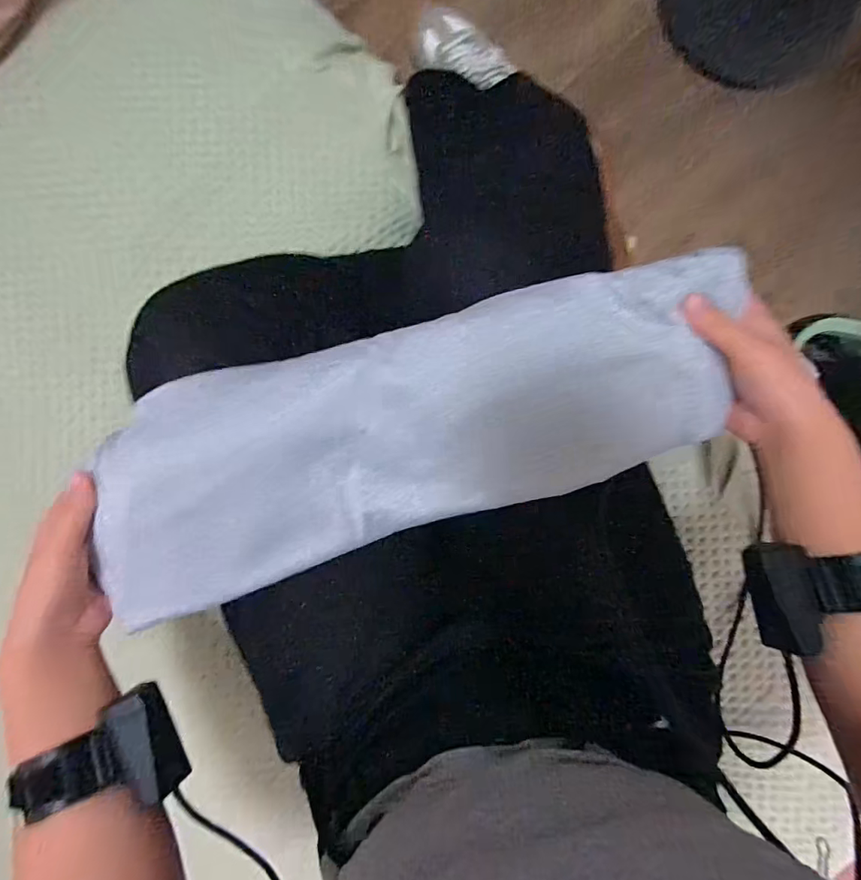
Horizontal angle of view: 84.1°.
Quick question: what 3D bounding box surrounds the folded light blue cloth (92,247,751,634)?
[{"bbox_3d":[-0.011,-0.006,0.332,0.449,0.041,0.142,-18,91,-1],"label":"folded light blue cloth"}]

